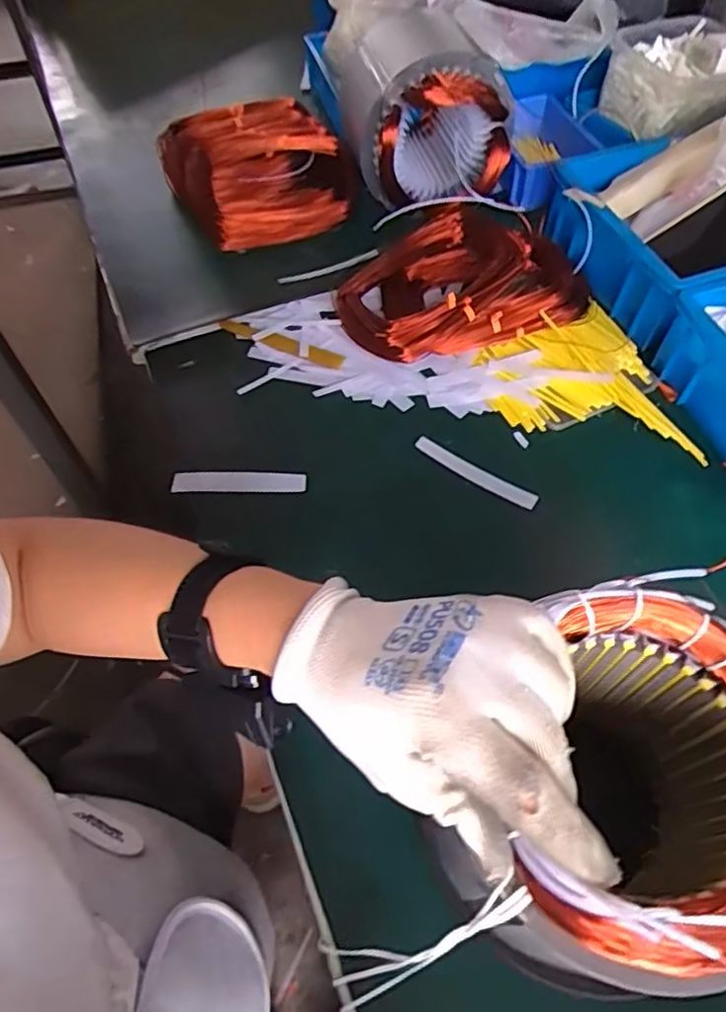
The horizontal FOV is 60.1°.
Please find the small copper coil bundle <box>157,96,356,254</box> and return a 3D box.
[{"bbox_3d":[-0.115,-0.360,0.669,0.164,0.067,0.186,-23,59,-14],"label":"small copper coil bundle"}]

